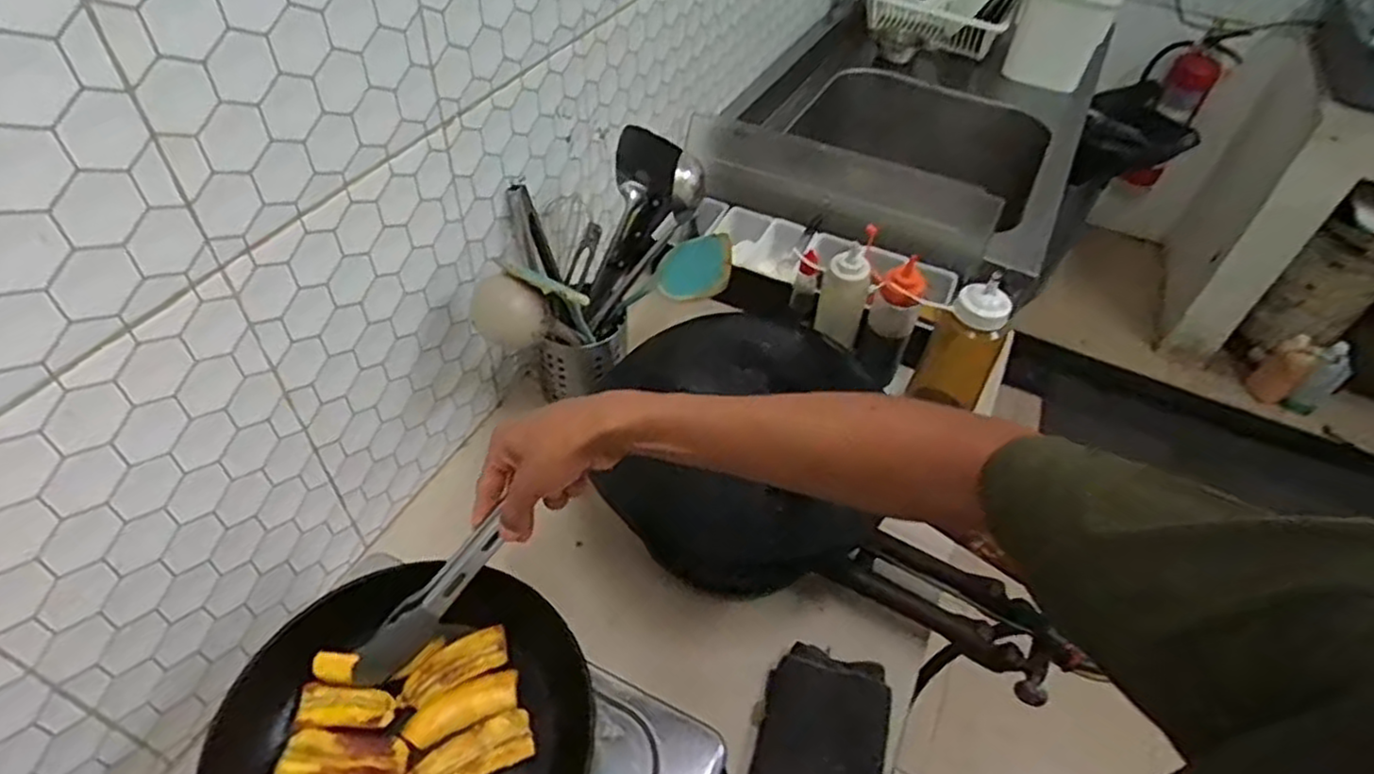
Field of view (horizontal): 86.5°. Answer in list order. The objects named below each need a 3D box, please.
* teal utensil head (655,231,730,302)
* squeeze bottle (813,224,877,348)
[{"bbox_3d":[0.008,-0.137,0.865,0.092,0.021,0.082,-15,69,17],"label":"teal utensil head"},{"bbox_3d":[0.218,-0.135,0.994,0.064,0.226,0.063,15,48,8],"label":"squeeze bottle"}]

